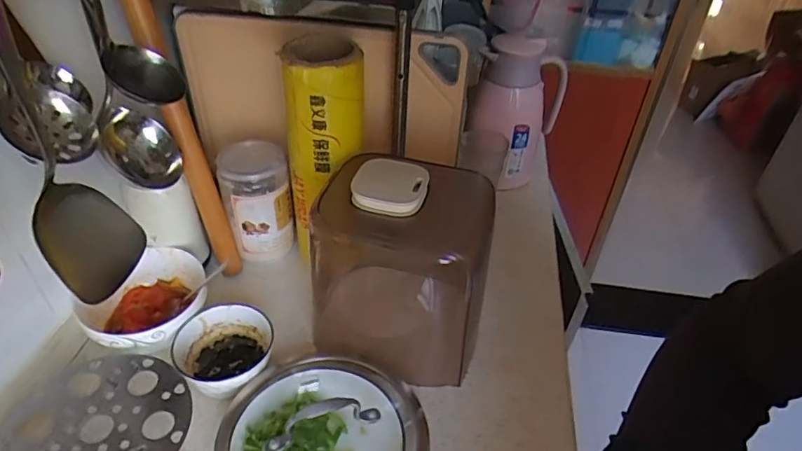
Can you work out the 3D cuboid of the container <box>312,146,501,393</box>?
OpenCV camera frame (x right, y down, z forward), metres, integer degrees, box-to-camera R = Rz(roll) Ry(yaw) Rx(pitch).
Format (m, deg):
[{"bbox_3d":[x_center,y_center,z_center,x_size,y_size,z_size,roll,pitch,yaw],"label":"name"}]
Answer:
[{"bbox_3d":[0.004,0.044,0.621,0.200,0.219,0.162,12,40,11],"label":"container"}]

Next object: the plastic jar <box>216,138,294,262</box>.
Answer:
[{"bbox_3d":[-0.197,-0.027,0.737,0.083,0.164,0.077,2,39,-2],"label":"plastic jar"}]

